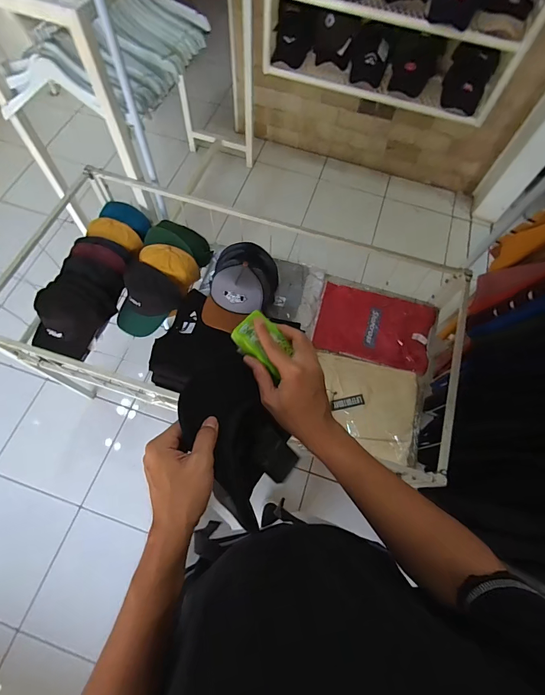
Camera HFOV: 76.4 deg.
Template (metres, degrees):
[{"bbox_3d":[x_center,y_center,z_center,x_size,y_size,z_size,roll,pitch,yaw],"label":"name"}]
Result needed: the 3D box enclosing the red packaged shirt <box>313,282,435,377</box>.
[{"bbox_3d":[0.324,-0.064,1.112,0.354,0.040,0.240,15,67,4],"label":"red packaged shirt"}]

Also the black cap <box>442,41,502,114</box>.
[{"bbox_3d":[0.787,-1.087,1.400,0.174,0.201,0.077,27,69,9],"label":"black cap"}]

